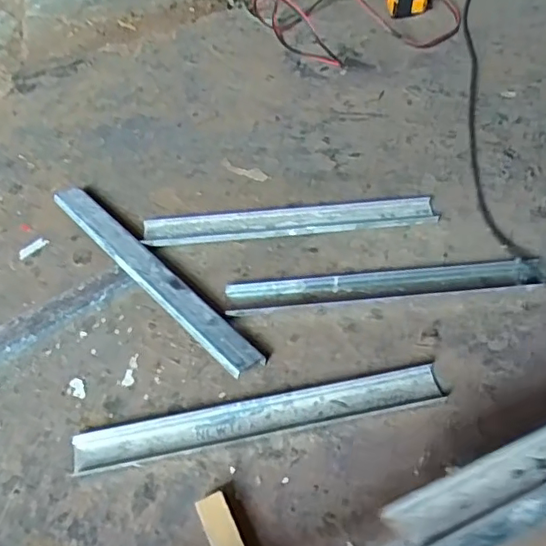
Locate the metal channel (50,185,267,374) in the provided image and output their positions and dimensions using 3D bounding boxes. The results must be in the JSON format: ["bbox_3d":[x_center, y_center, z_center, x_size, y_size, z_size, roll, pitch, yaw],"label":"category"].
[{"bbox_3d":[-0.144,-0.003,0.682,0.047,0.022,0.357,-38,60,-23],"label":"metal channel"}]

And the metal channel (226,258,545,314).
[{"bbox_3d":[0.130,0.015,0.663,0.361,0.011,0.042,-5,53,0],"label":"metal channel"}]

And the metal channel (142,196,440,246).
[{"bbox_3d":[0.022,-0.068,0.735,0.367,0.009,0.045,-5,53,0],"label":"metal channel"}]

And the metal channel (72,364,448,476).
[{"bbox_3d":[-0.012,0.143,0.572,0.363,0.010,0.045,-10,53,-4],"label":"metal channel"}]

